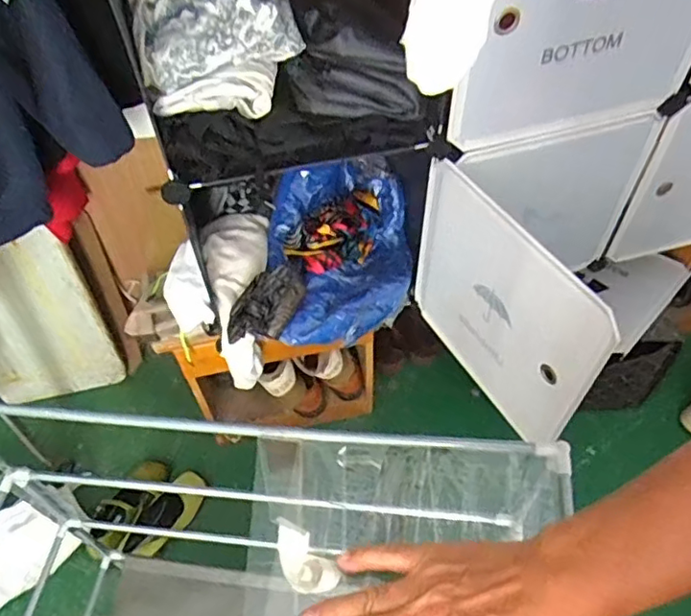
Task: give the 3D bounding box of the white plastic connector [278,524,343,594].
[{"bbox_3d":[-0.058,0.339,0.796,0.056,0.024,0.099,-38,60,-24],"label":"white plastic connector"}]

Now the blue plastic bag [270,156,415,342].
[{"bbox_3d":[-0.013,-0.112,1.051,0.268,0.123,0.335,-8,53,-4],"label":"blue plastic bag"}]

